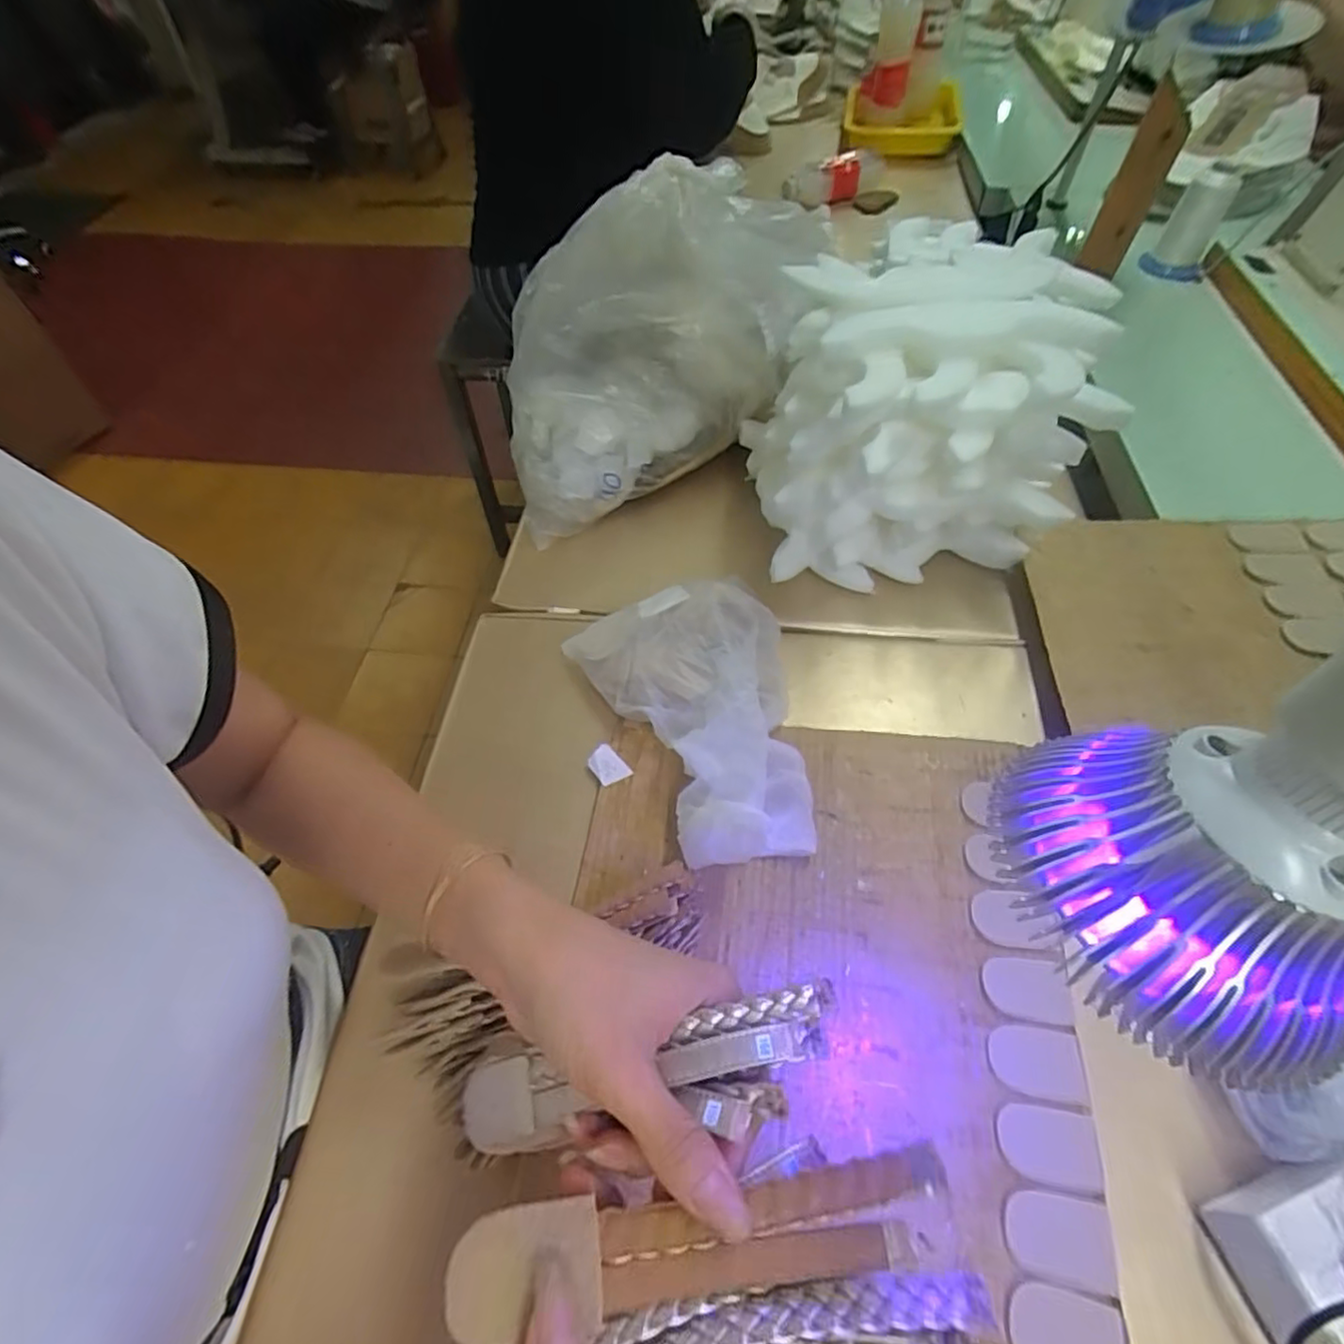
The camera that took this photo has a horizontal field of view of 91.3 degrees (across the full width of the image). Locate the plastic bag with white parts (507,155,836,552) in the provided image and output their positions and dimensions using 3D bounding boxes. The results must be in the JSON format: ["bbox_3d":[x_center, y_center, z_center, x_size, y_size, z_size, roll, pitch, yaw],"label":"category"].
[{"bbox_3d":[-0.020,-0.290,0.572,0.285,0.218,0.165,-16,56,-9],"label":"plastic bag with white parts"}]

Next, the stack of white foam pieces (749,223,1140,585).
[{"bbox_3d":[0.192,-0.194,0.535,0.236,0.192,0.168,-1,55,0],"label":"stack of white foam pieces"}]

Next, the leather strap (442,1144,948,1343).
[{"bbox_3d":[0.007,0.176,0.203,0.152,0.018,0.029,-13,53,3],"label":"leather strap"}]

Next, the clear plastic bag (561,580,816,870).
[{"bbox_3d":[0.031,0.019,0.457,0.150,0.067,0.227,-22,56,-12],"label":"clear plastic bag"}]

